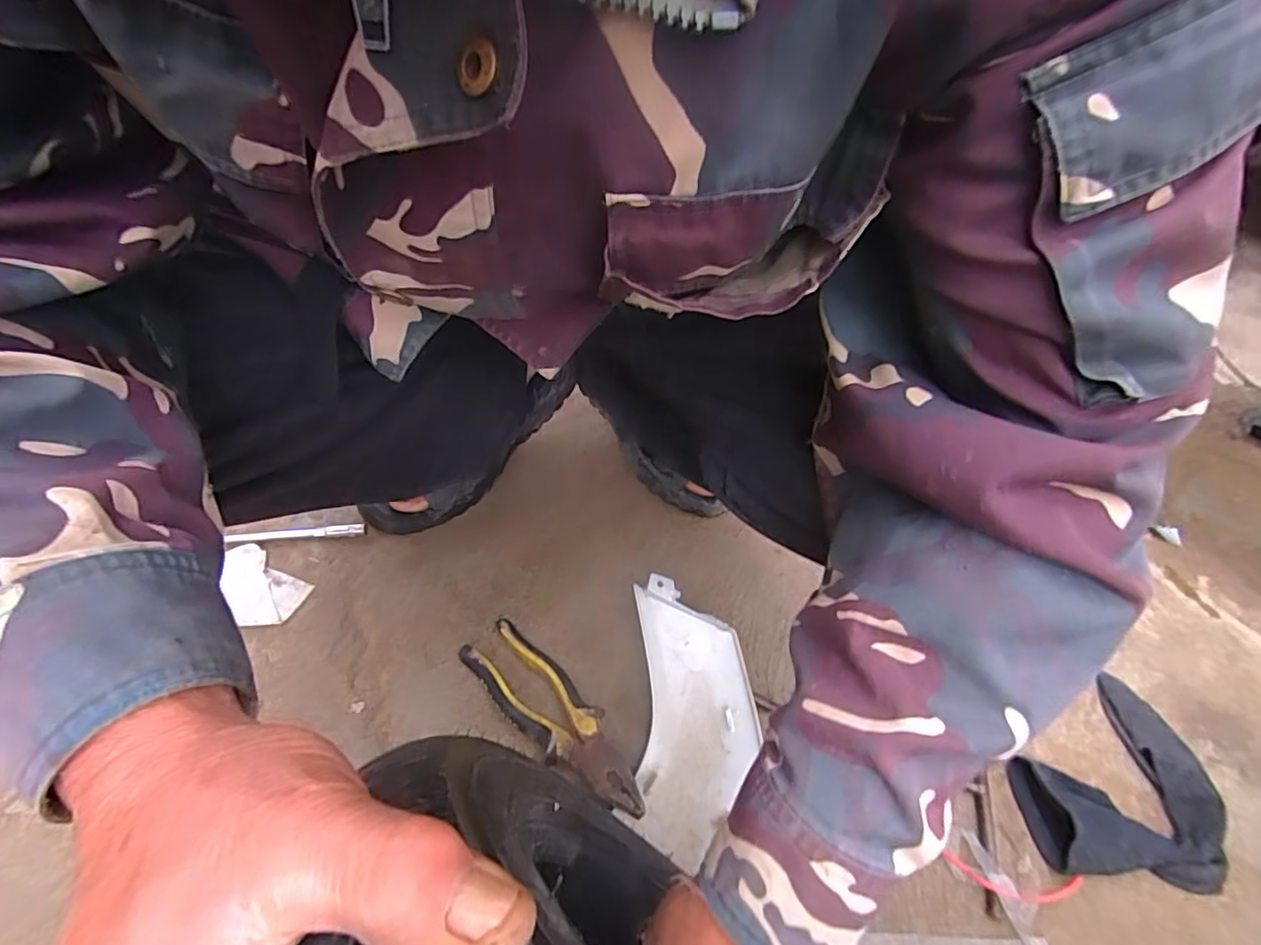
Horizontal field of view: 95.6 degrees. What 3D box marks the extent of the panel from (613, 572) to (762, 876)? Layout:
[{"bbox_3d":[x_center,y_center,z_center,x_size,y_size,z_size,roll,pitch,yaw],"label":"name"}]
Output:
[{"bbox_3d":[0.052,0.186,0.453,0.092,0.022,0.198,1,64,0],"label":"panel"}]

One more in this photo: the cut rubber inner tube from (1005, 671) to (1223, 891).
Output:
[{"bbox_3d":[0.399,0.252,0.469,0.175,0.044,0.151,-5,52,-4],"label":"cut rubber inner tube"}]

